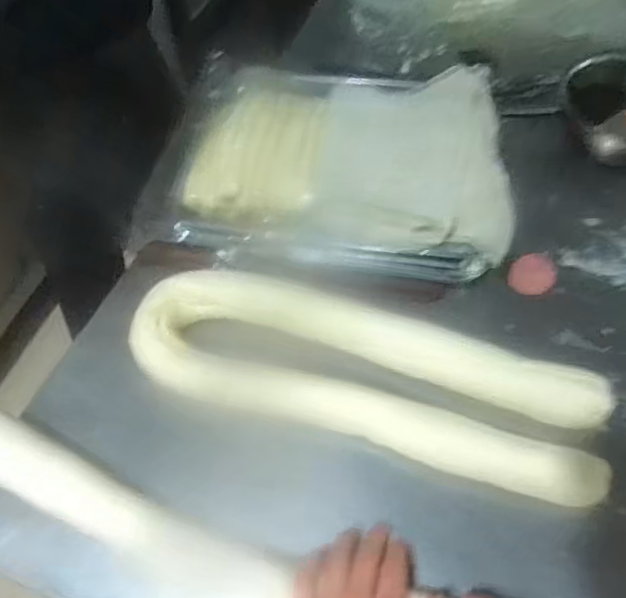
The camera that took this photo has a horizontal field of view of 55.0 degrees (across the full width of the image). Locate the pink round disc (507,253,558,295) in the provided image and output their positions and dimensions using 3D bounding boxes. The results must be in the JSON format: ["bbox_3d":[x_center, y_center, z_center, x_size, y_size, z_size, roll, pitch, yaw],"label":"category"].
[{"bbox_3d":[0.263,-0.031,0.720,0.053,0.014,0.055,-2,56,3],"label":"pink round disc"}]

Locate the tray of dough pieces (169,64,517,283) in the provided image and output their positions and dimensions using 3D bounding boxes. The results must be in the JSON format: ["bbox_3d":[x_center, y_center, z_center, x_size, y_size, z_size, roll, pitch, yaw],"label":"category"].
[{"bbox_3d":[0.034,-0.177,0.736,0.395,0.096,0.285,5,57,7],"label":"tray of dough pieces"}]

